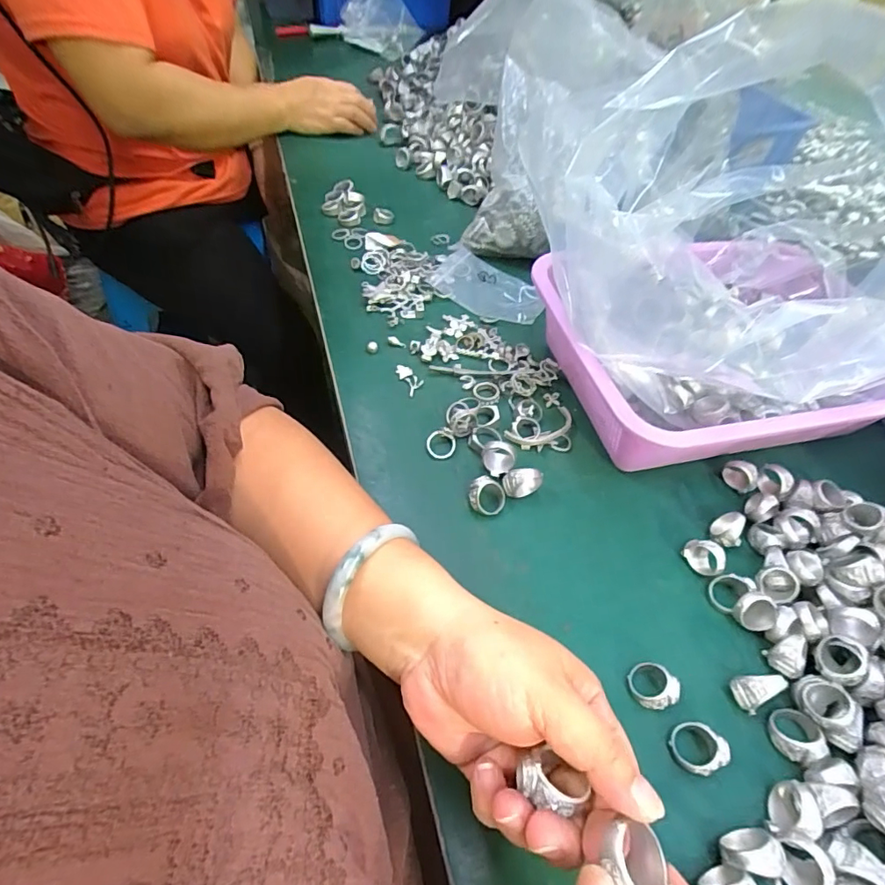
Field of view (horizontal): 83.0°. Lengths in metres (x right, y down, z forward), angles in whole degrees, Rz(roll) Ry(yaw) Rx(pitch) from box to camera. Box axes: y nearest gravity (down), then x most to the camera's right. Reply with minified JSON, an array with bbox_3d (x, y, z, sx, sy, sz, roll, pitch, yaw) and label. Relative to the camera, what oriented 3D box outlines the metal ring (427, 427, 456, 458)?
[{"bbox_3d":[-0.001,0.001,0.397,0.023,0.004,0.025,3,74,-11],"label":"metal ring"}]

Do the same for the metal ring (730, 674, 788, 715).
[{"bbox_3d":[0.186,0.148,0.295,0.022,0.025,0.017,5,52,-1],"label":"metal ring"}]

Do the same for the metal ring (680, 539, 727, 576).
[{"bbox_3d":[0.185,0.082,0.355,0.026,0.020,0.017,33,57,19],"label":"metal ring"}]

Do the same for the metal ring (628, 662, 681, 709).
[{"bbox_3d":[0.124,0.144,0.296,0.023,0.019,0.026,-18,56,-18],"label":"metal ring"}]

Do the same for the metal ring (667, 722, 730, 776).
[{"bbox_3d":[0.142,0.171,0.279,0.024,0.017,0.025,3,52,-3],"label":"metal ring"}]

